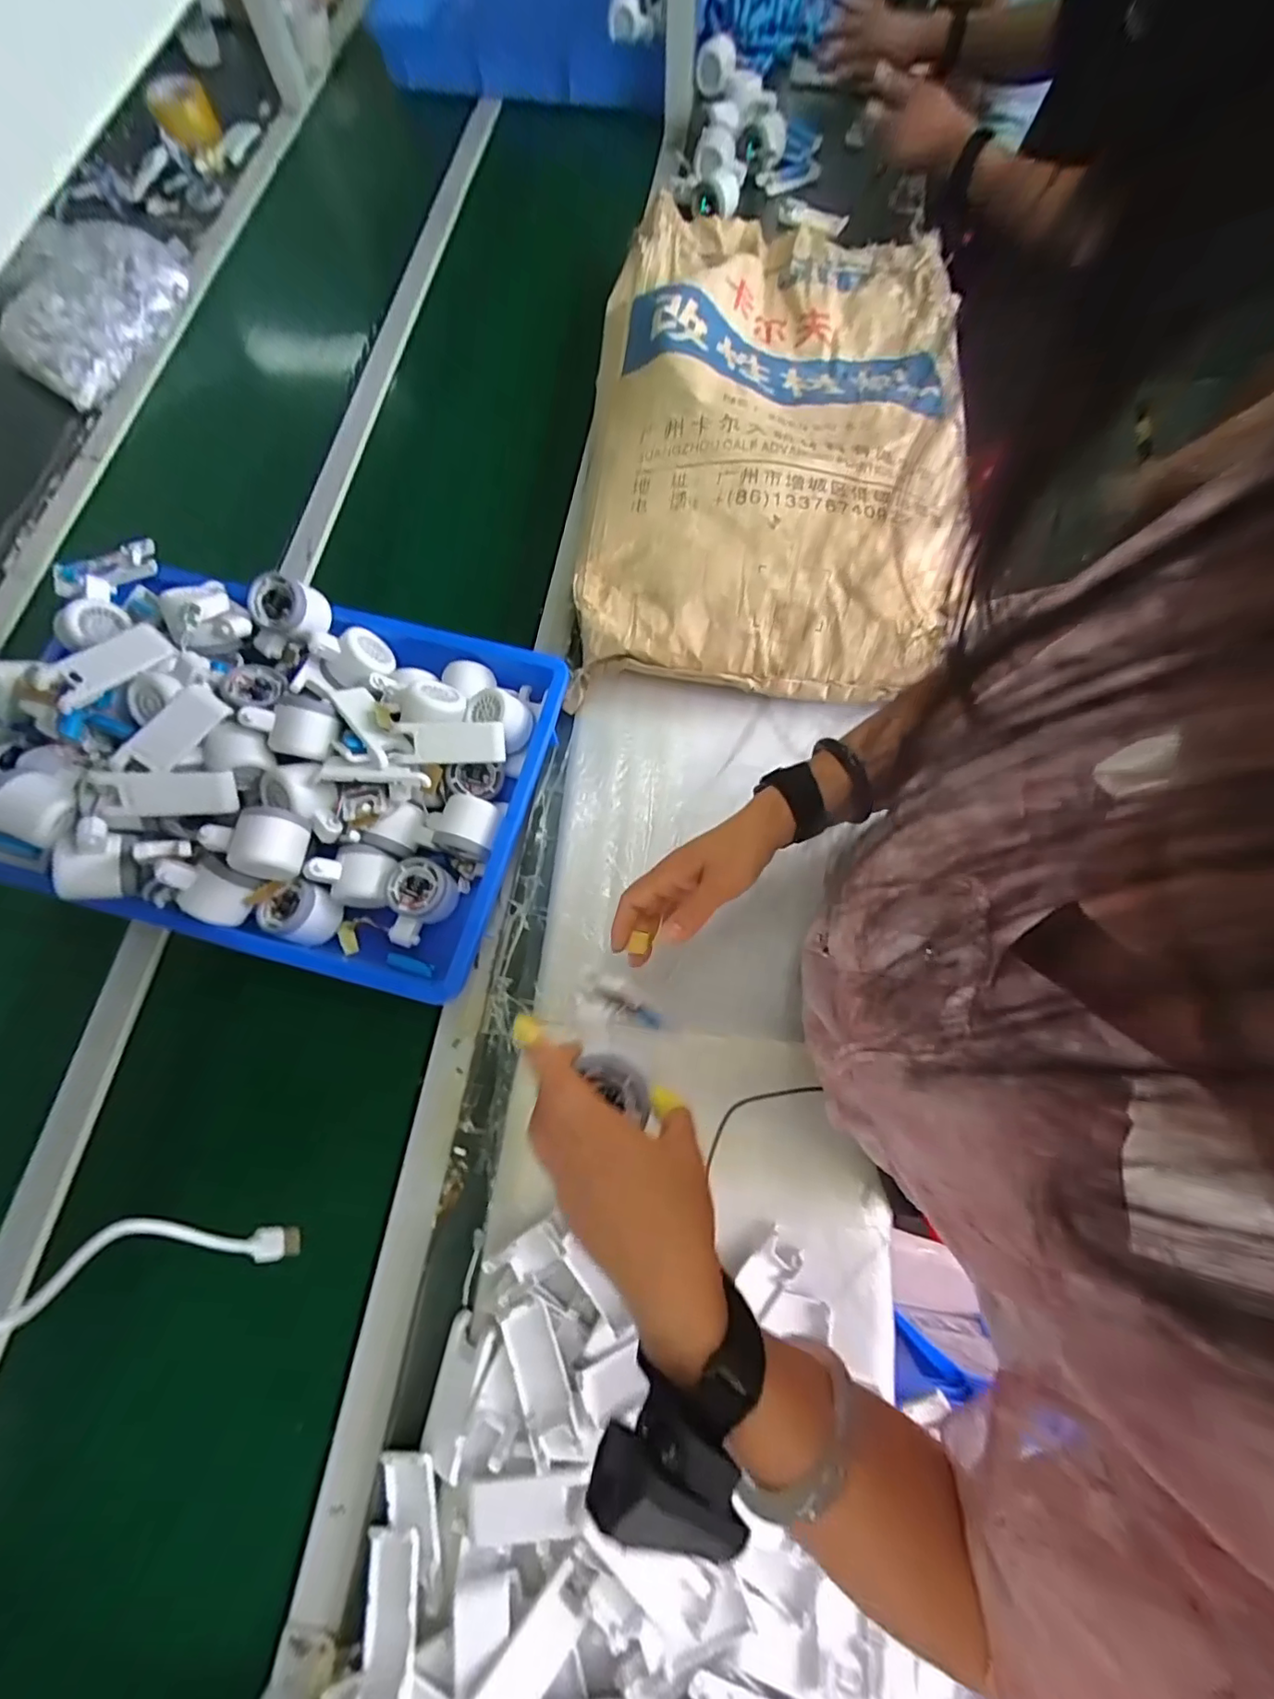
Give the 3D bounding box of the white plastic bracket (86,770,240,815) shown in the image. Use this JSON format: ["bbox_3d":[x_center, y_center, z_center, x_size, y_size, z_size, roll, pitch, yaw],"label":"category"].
[{"bbox_3d":[-0.425,-0.052,0.516,0.103,0.010,0.039,-3,101,-23],"label":"white plastic bracket"}]

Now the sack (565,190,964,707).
[{"bbox_3d":[0.174,-0.530,0.696,0.428,0.112,0.724,7,74,2],"label":"sack"}]

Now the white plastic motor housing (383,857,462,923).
[{"bbox_3d":[-0.217,0.052,0.565,0.057,0.042,0.083,17,75,5],"label":"white plastic motor housing"}]

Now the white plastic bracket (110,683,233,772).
[{"bbox_3d":[-0.425,-0.107,0.521,0.040,0.007,0.100,40,73,-13],"label":"white plastic bracket"}]

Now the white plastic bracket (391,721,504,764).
[{"bbox_3d":[-0.185,-0.105,0.557,0.106,0.005,0.038,-2,98,-8],"label":"white plastic bracket"}]

